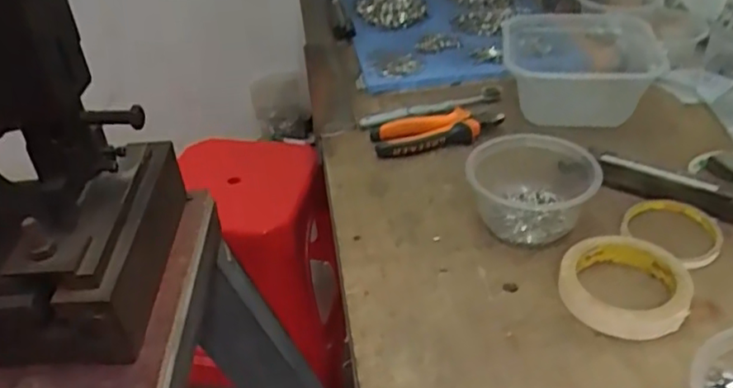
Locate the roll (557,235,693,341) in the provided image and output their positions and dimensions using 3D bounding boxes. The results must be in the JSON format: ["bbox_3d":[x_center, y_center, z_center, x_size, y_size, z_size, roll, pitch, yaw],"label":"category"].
[{"bbox_3d":[0.209,0.071,0.516,0.096,0.021,0.096,-4,36,3],"label":"roll"}]

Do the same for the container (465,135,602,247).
[{"bbox_3d":[0.153,-0.008,0.596,0.109,0.062,0.109,-4,36,3],"label":"container"}]

